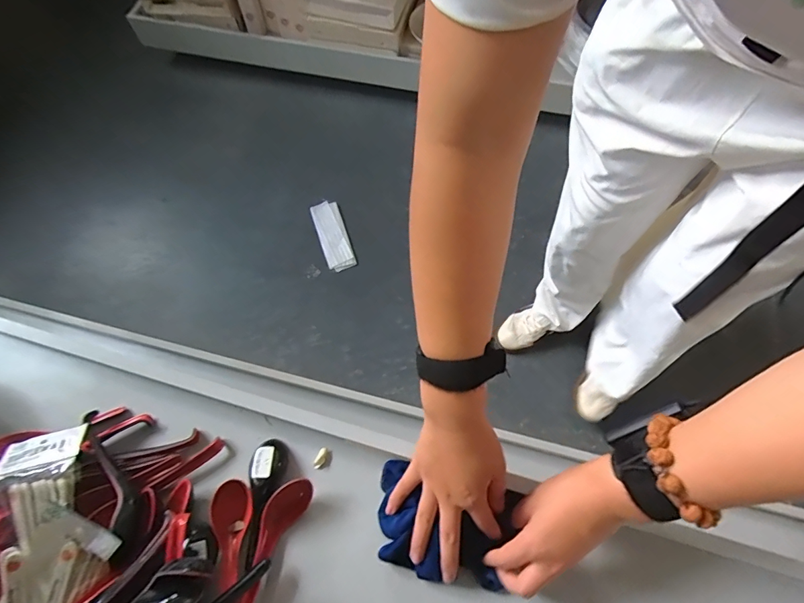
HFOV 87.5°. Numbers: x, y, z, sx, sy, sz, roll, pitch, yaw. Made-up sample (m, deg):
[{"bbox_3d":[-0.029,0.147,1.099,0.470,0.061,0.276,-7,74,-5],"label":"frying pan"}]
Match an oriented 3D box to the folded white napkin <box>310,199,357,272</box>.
[{"bbox_3d":[-0.210,-0.203,1.265,0.081,0.015,0.246,-18,68,-6],"label":"folded white napkin"}]

